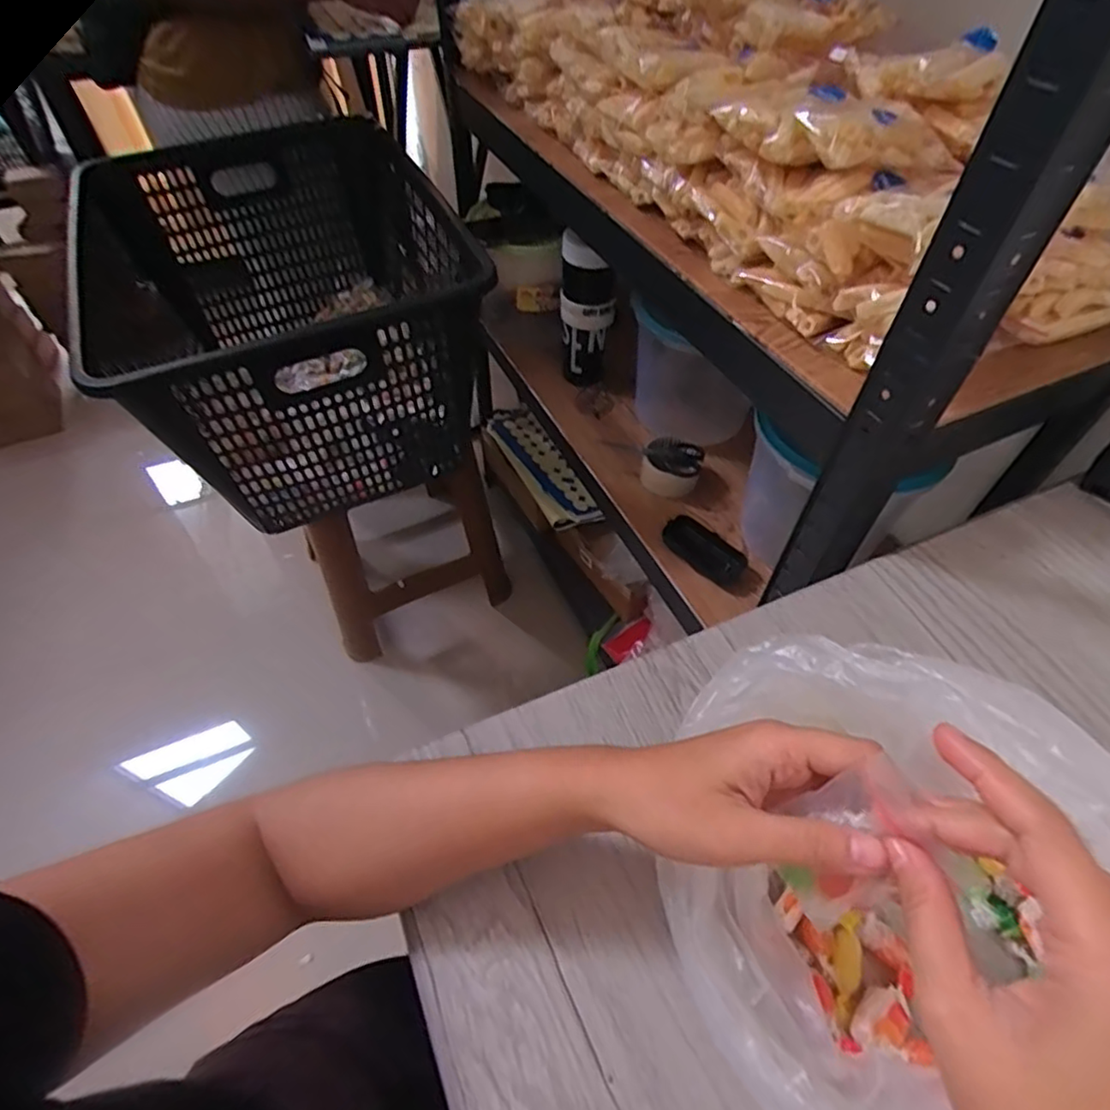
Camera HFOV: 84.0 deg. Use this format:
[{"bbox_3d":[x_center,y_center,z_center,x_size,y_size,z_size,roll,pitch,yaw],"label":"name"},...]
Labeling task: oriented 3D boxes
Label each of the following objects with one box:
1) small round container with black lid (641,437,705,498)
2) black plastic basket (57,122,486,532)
[{"bbox_3d":[0.165,-0.124,0.873,0.077,0.044,0.077,0,51,0],"label":"small round container with black lid"},{"bbox_3d":[-0.339,-0.329,0.857,0.397,0.292,0.557,-18,54,-14],"label":"black plastic basket"}]

